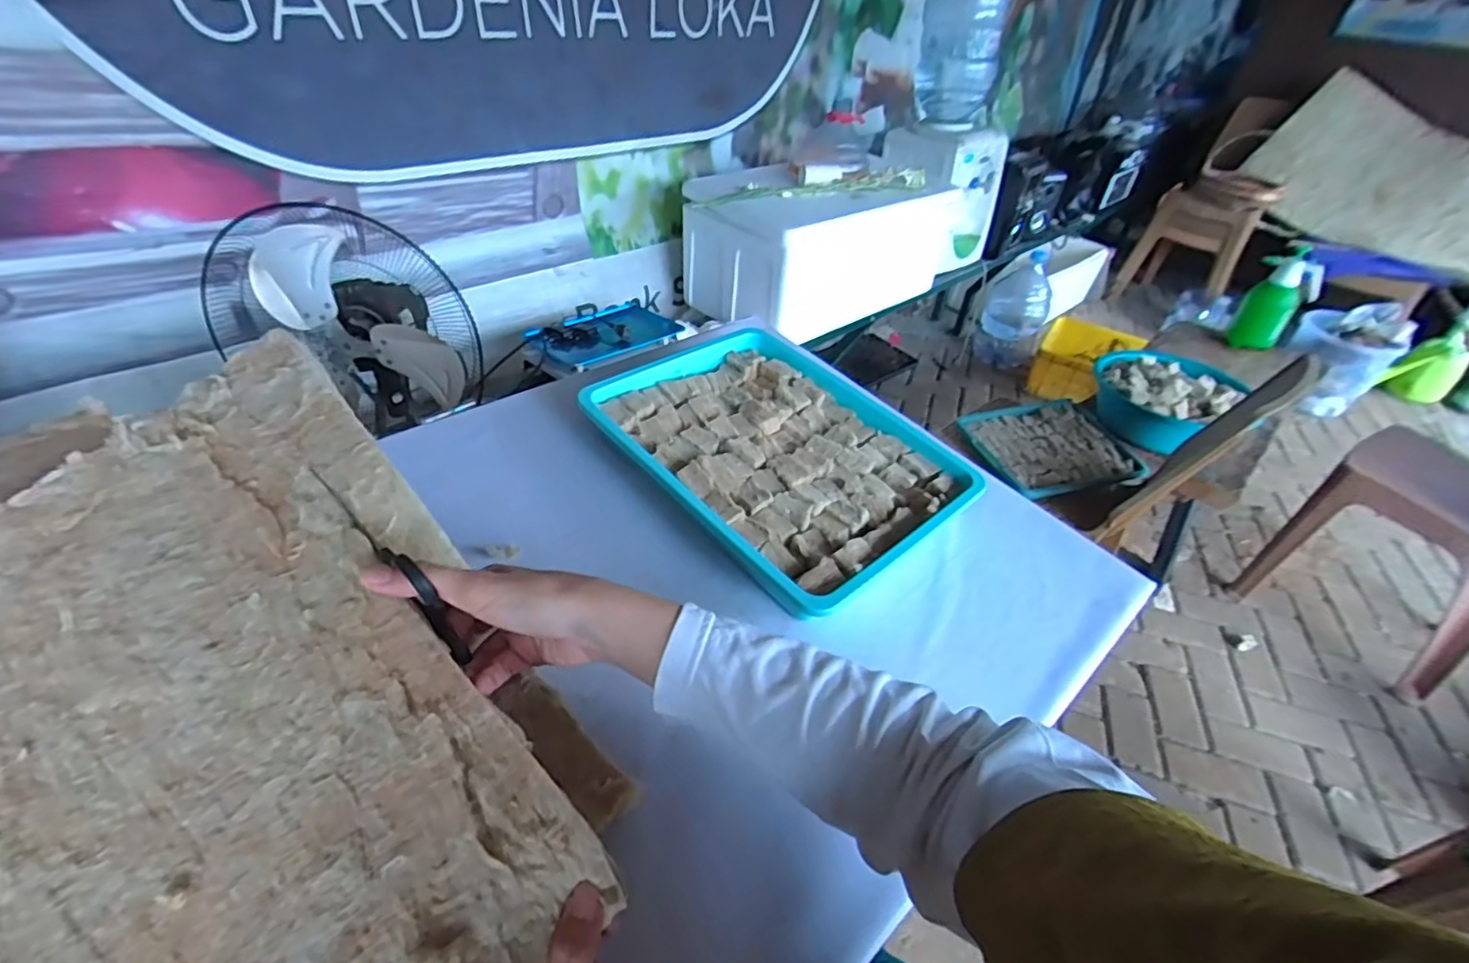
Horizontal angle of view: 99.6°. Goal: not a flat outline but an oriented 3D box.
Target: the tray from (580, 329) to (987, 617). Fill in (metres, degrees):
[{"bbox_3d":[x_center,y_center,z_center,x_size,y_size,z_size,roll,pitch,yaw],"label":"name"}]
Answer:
[{"bbox_3d":[0.043,-0.038,0.634,0.272,0.040,0.350,-27,51,-32],"label":"tray"}]

